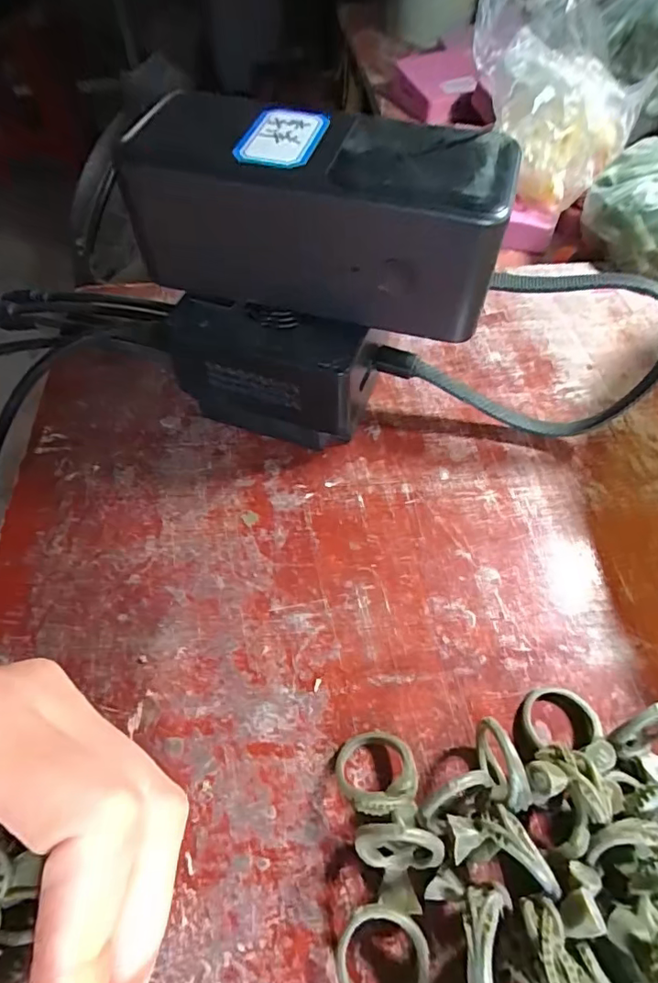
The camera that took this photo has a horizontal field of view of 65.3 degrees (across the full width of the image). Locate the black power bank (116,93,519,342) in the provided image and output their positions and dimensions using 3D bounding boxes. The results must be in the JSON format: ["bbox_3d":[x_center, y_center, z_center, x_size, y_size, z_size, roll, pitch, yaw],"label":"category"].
[{"bbox_3d":[-0.001,-0.095,0.180,0.118,0.051,0.047,10,57,8],"label":"black power bank"}]

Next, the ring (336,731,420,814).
[{"bbox_3d":[0.014,0.082,0.151,0.025,0.006,0.025,-15,21,6],"label":"ring"}]

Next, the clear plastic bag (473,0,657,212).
[{"bbox_3d":[0.132,-0.240,0.301,0.094,0.090,0.102,30,62,18],"label":"clear plastic bag"}]

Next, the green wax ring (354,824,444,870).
[{"bbox_3d":[0.018,0.095,0.137,0.022,0.026,0.010,2,57,1],"label":"green wax ring"}]

